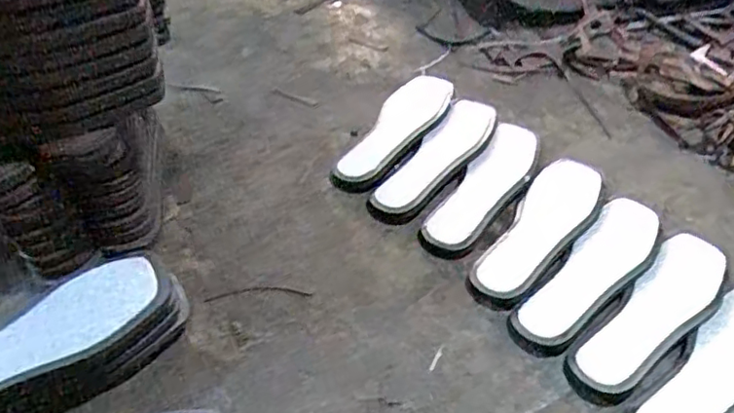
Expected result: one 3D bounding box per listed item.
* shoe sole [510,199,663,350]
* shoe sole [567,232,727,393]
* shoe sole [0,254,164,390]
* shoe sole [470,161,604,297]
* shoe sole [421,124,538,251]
[{"bbox_3d":[0.237,0.067,0.636,0.066,0.019,0.218,34,57,27],"label":"shoe sole"},{"bbox_3d":[0.286,0.104,0.601,0.216,0.024,0.065,-37,57,-27],"label":"shoe sole"},{"bbox_3d":[-0.289,0.112,0.523,0.226,0.020,0.074,-27,53,-21],"label":"shoe sole"},{"bbox_3d":[0.199,0.020,0.680,0.074,0.017,0.226,28,54,23],"label":"shoe sole"},{"bbox_3d":[0.142,-0.025,0.714,0.062,0.014,0.214,28,54,23],"label":"shoe sole"}]

